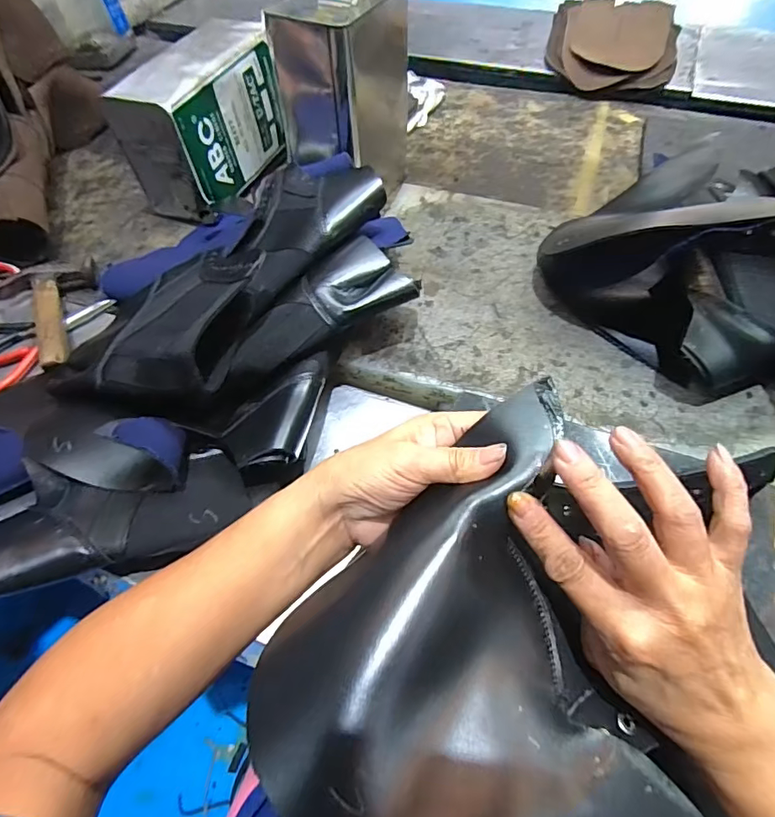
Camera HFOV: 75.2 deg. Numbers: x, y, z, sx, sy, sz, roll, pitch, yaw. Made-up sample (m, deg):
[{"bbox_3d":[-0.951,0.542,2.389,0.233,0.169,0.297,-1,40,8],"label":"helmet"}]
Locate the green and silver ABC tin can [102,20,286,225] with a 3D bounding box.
[{"bbox_3d":[-0.229,-0.379,0.662,0.120,0.149,0.210,22,59,17],"label":"green and silver ABC tin can"}]

